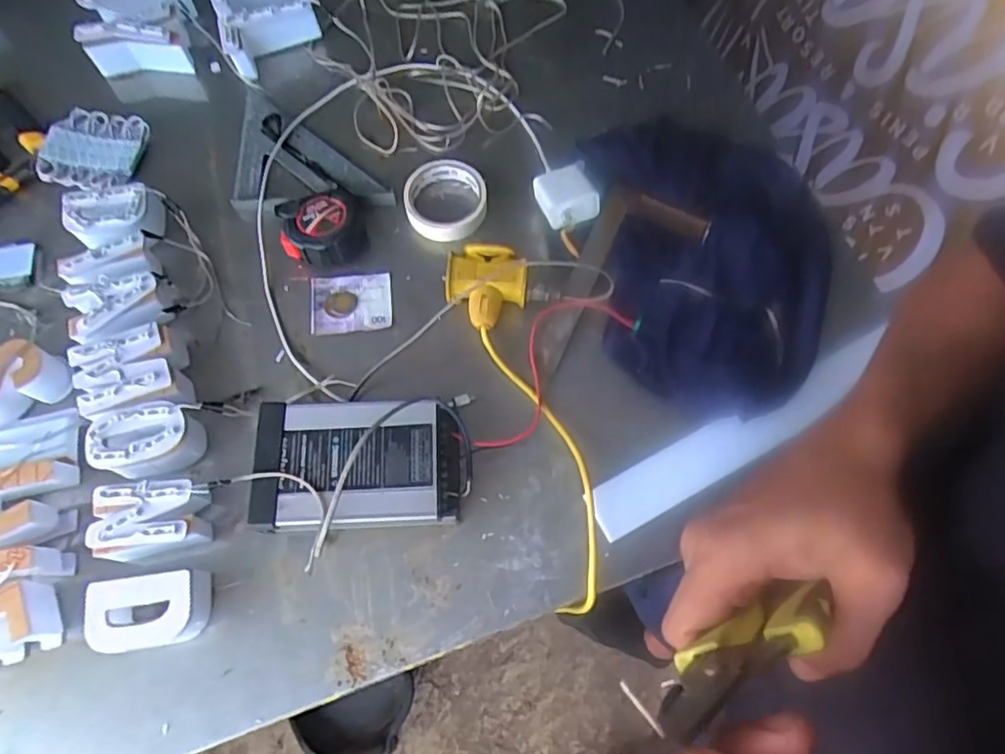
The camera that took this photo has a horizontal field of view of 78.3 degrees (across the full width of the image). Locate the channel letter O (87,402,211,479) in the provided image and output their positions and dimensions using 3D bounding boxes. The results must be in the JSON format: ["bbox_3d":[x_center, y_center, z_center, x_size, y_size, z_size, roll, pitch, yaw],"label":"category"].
[{"bbox_3d":[-0.330,0.058,0.572,0.089,0.044,0.057,-14,70,-8],"label":"channel letter O"}]

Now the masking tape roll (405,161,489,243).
[{"bbox_3d":[-0.063,-0.196,0.688,0.090,0.035,0.091,1,69,-2],"label":"masking tape roll"}]

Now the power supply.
[{"bbox_3d":[-0.126,0.081,0.560,0.187,0.046,0.118,1,69,-2],"label":"power supply"}]

